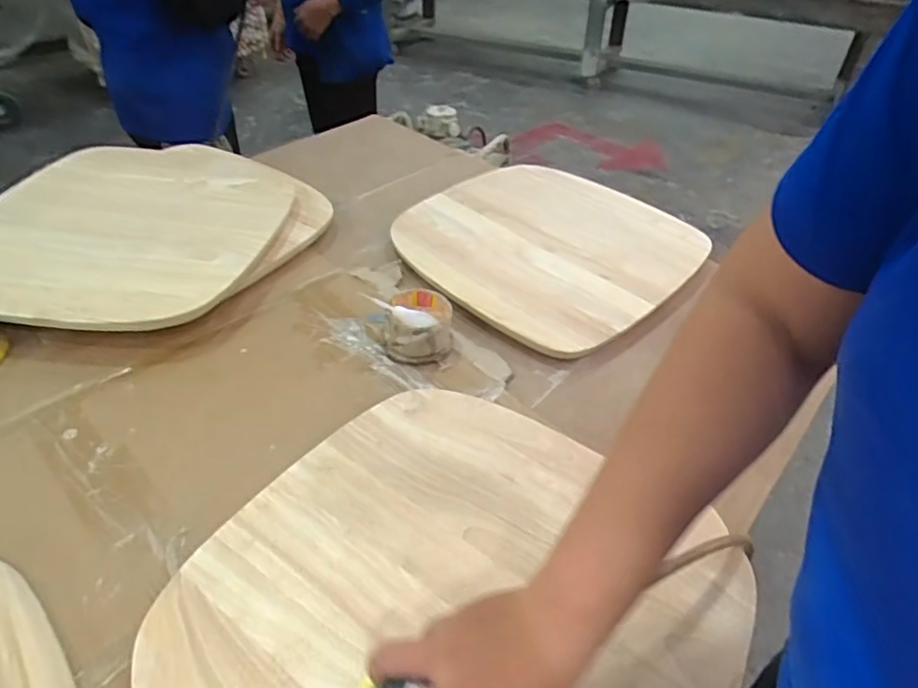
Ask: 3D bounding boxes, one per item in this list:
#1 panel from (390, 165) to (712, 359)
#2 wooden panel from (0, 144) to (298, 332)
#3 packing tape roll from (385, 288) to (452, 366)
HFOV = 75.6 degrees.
[{"bbox_3d":[0.139,-0.158,0.938,0.421,0.042,0.415,37,52,27],"label":"panel"},{"bbox_3d":[-0.471,-0.182,0.856,0.409,0.023,0.467,10,44,6],"label":"wooden panel"},{"bbox_3d":[-0.050,-0.024,0.749,0.082,0.054,0.088,1,41,-1],"label":"packing tape roll"}]

